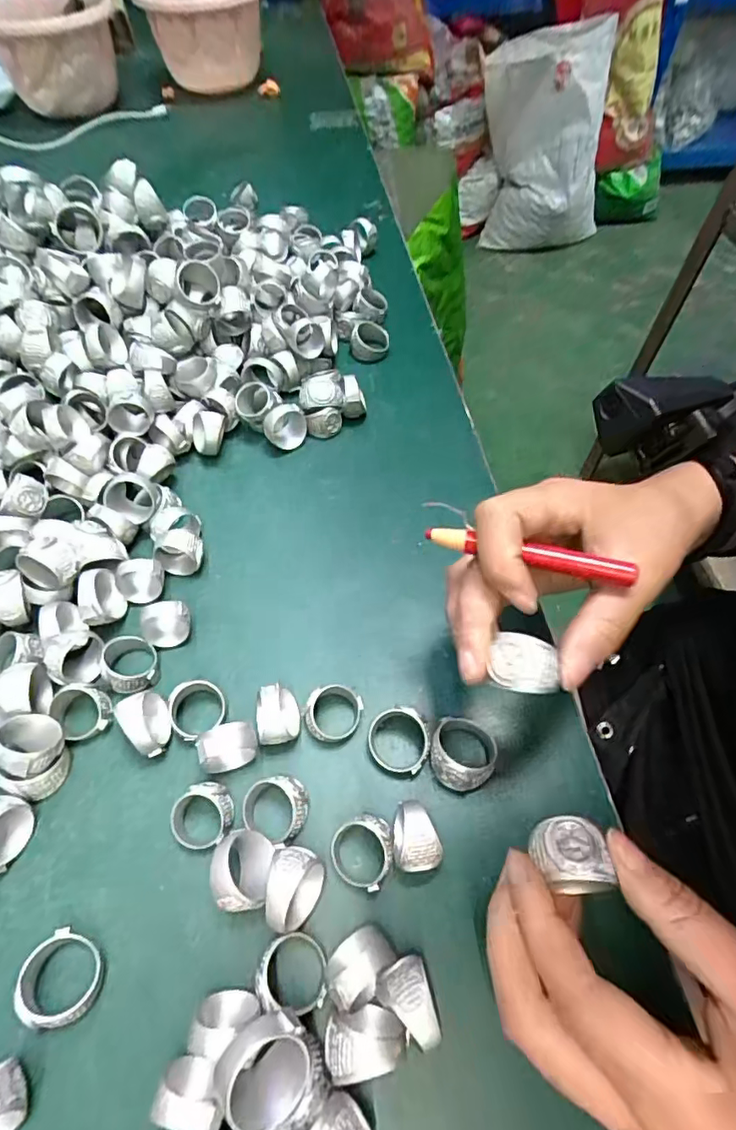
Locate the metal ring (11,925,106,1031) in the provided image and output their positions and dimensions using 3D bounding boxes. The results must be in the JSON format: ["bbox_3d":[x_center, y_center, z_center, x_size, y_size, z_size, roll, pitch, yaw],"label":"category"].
[{"bbox_3d":[-0.108,0.147,0.191,0.027,0.018,0.023,33,61,18],"label":"metal ring"}]

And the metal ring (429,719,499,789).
[{"bbox_3d":[0.040,0.080,0.231,0.027,0.017,0.029,1,57,-2],"label":"metal ring"}]

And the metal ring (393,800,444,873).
[{"bbox_3d":[0.018,0.107,0.212,0.016,0.023,0.024,-3,57,-4],"label":"metal ring"}]

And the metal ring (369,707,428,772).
[{"bbox_3d":[0.014,0.077,0.233,0.026,0.019,0.027,1,57,-2],"label":"metal ring"}]

